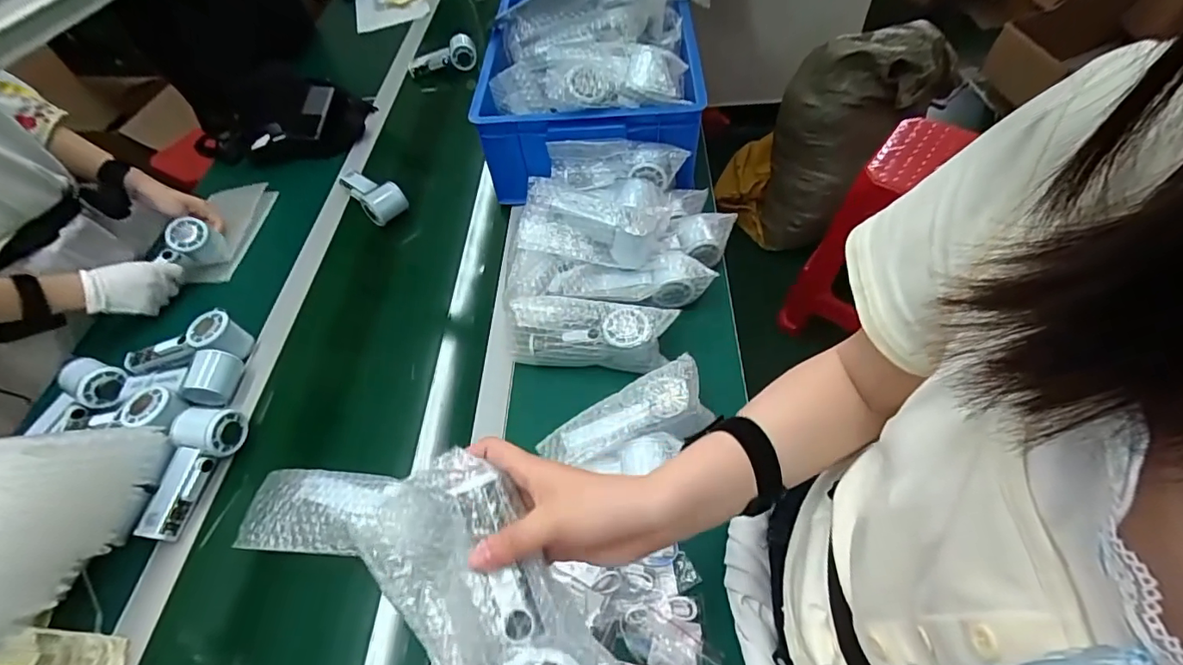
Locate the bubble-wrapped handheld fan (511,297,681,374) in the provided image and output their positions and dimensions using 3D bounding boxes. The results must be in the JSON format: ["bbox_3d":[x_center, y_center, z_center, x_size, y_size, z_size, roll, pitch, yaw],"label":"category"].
[{"bbox_3d":[-0.003,0.000,0.658,0.203,0.073,0.063,4,55,7],"label":"bubble-wrapped handheld fan"}]

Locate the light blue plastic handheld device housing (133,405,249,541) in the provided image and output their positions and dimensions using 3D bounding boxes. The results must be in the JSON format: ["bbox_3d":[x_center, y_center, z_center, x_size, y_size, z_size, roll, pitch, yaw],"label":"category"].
[{"bbox_3d":[-0.477,0.162,0.608,0.067,0.044,0.152,1,55,6],"label":"light blue plastic handheld device housing"}]

